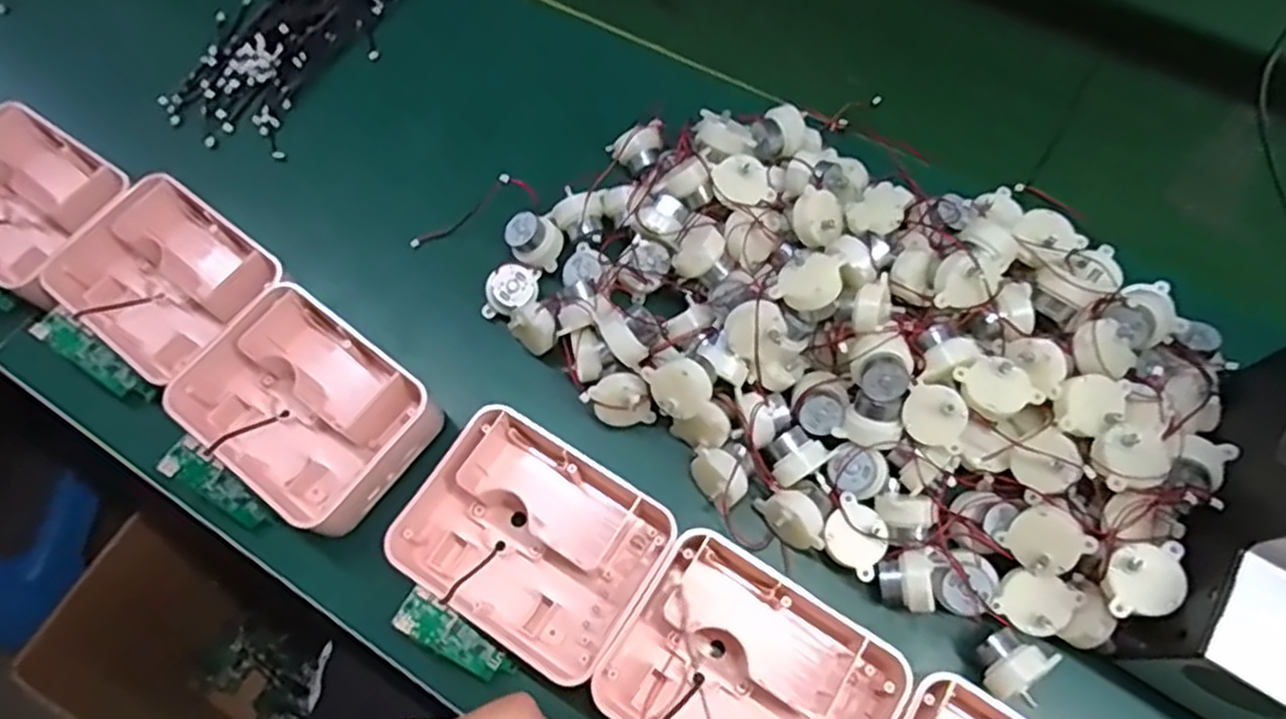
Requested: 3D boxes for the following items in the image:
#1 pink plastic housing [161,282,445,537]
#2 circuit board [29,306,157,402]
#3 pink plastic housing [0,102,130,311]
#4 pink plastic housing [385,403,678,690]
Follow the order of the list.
[{"bbox_3d":[-0.195,0.029,0.433,0.127,0.041,0.101,36,71,17],"label":"pink plastic housing"},{"bbox_3d":[-0.331,0.000,0.453,0.072,0.007,0.019,45,72,-19],"label":"circuit board"},{"bbox_3d":[-0.407,-0.101,0.502,0.139,0.048,0.102,32,70,15],"label":"pink plastic housing"},{"bbox_3d":[-0.058,0.096,0.398,0.126,0.039,0.100,30,69,15],"label":"pink plastic housing"}]

